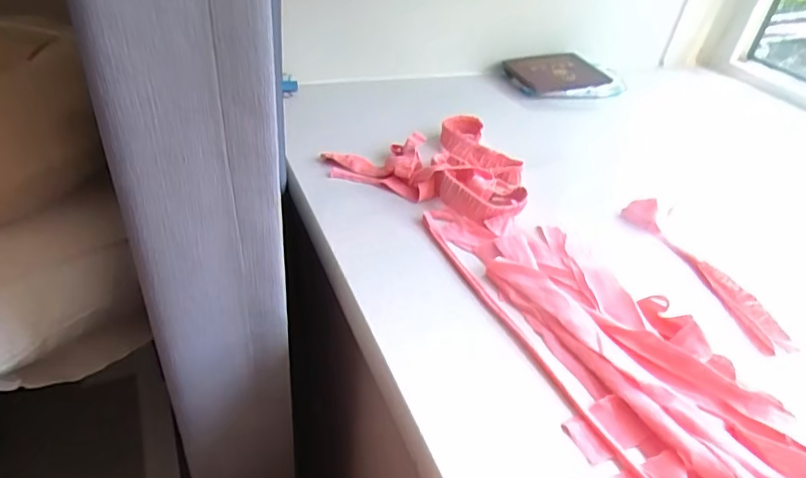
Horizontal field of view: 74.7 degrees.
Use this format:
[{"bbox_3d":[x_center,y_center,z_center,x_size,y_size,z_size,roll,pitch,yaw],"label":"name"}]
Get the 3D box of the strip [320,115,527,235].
[{"bbox_3d":[0.042,-0.096,0.595,0.203,0.033,0.181,17,39,13],"label":"strip"}]

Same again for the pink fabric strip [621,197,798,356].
[{"bbox_3d":[0.279,0.023,0.492,0.035,0.021,0.196,-6,39,-16],"label":"pink fabric strip"}]

